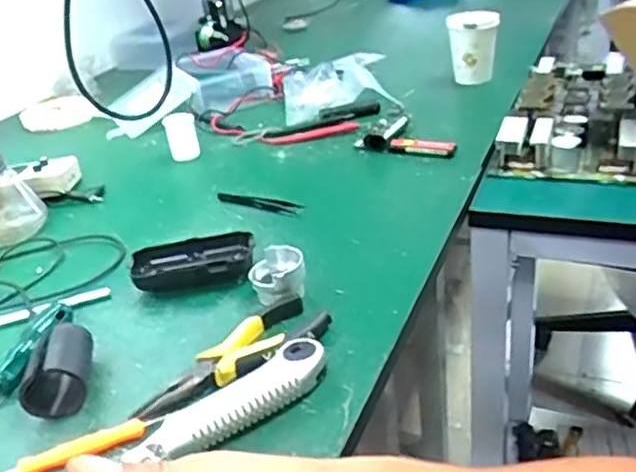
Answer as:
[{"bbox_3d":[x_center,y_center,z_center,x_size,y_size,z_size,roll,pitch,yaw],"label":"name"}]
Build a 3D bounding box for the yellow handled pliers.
[{"bbox_3d":[-0.060,0.089,0.479,0.051,0.017,0.153,21,40,40],"label":"yellow handled pliers"}]

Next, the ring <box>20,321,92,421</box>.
[{"bbox_3d":[-0.183,0.095,0.474,0.041,0.043,0.067,-10,30,-4],"label":"ring"}]

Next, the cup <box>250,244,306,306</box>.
[{"bbox_3d":[-0.032,0.034,0.544,0.045,0.037,0.046,-6,30,3],"label":"cup"}]

